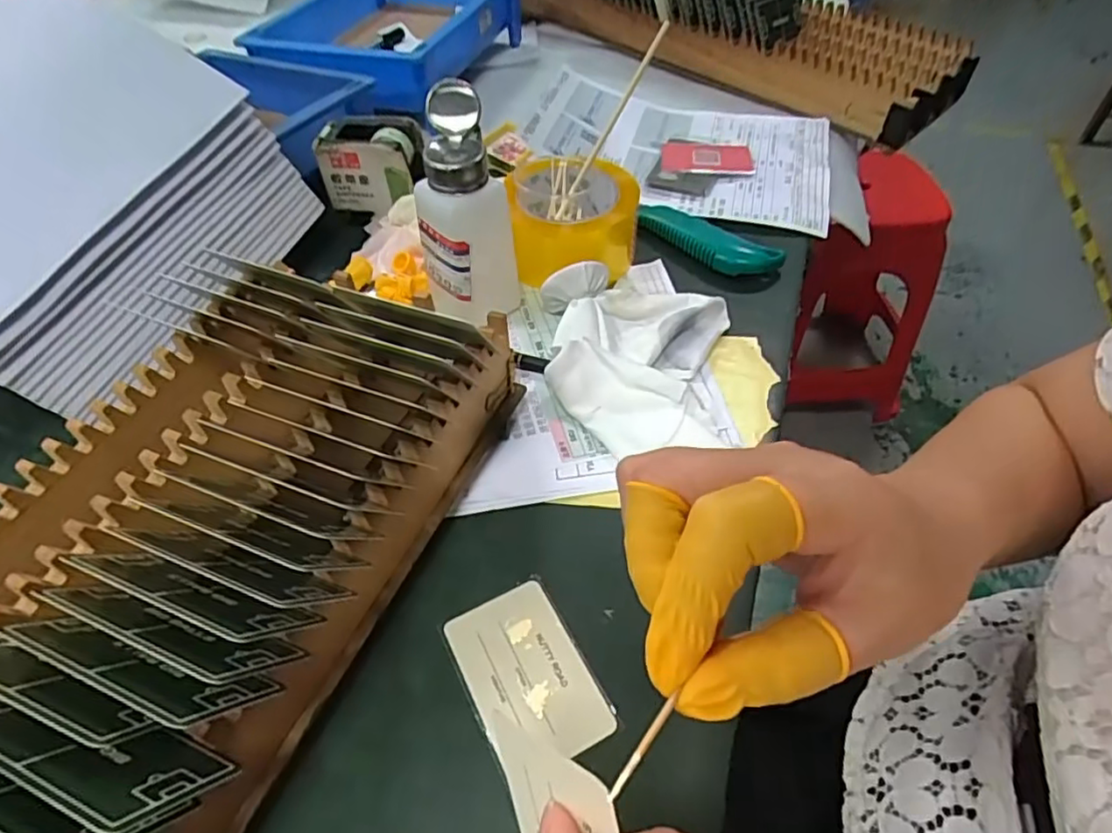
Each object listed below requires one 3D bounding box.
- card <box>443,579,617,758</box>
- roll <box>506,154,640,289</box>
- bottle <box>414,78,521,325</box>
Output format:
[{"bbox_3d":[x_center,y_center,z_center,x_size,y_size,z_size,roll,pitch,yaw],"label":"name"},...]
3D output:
[{"bbox_3d":[-0.015,0.124,0.304,0.053,0.004,0.084,-22,52,-17],"label":"card"},{"bbox_3d":[0.015,-0.153,0.499,0.094,0.075,0.094,3,49,4],"label":"roll"},{"bbox_3d":[-0.063,-0.134,0.425,0.052,0.142,0.063,33,57,26],"label":"bottle"}]

